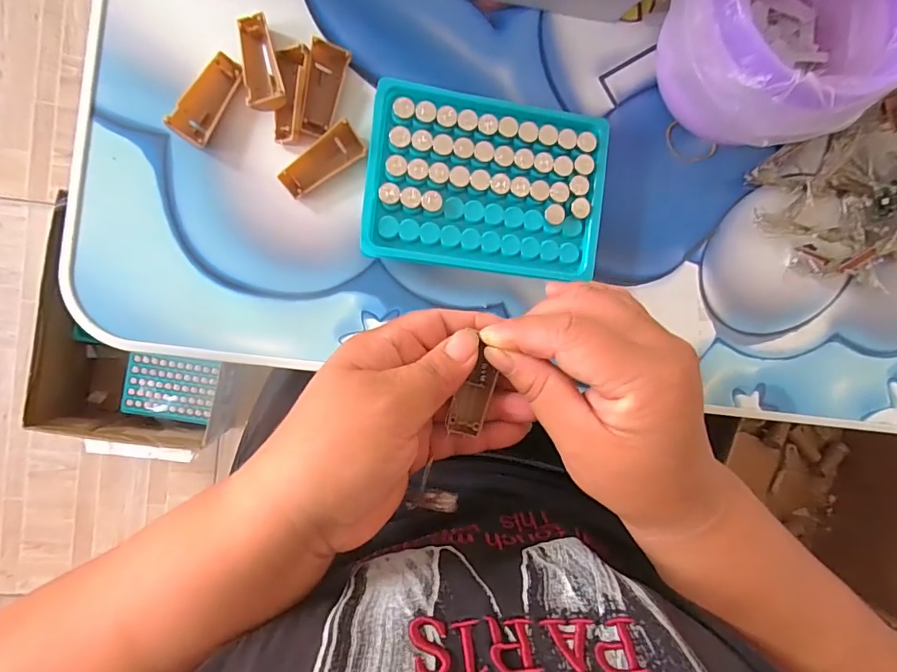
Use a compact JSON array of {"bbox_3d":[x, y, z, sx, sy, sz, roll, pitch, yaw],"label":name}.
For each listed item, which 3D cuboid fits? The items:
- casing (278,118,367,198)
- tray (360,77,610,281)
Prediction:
[{"bbox_3d":[-0.070,-0.098,0.265,0.049,0.013,0.019,-36,95,-6],"label":"casing"},{"bbox_3d":[0.022,-0.091,0.271,0.132,0.022,0.104,5,90,-8],"label":"tray"}]

